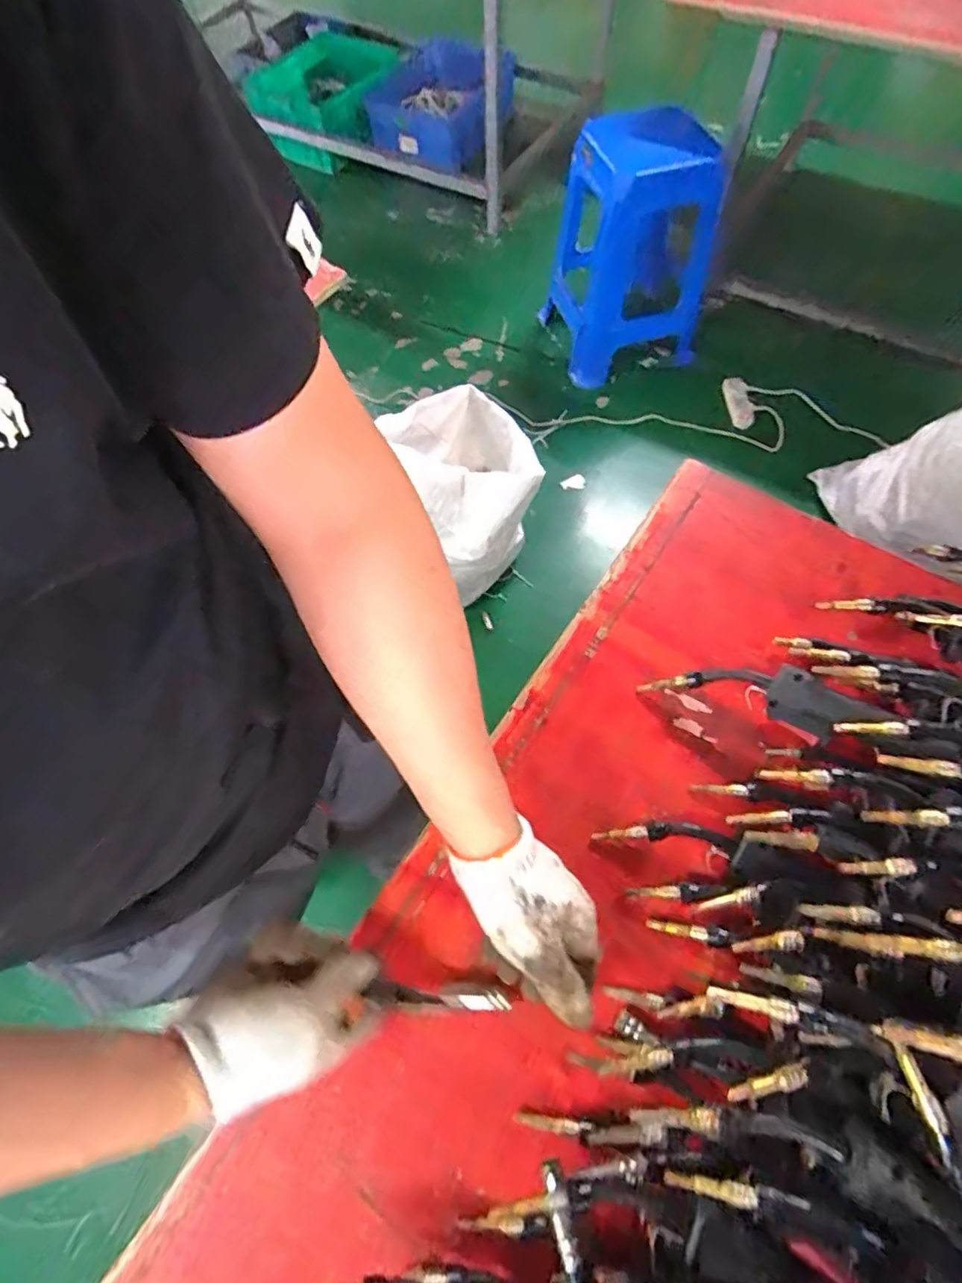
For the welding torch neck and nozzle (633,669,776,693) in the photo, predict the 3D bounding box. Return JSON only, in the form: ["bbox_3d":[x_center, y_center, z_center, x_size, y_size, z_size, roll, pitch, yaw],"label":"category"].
[{"bbox_3d":[0.213,0.040,0.565,0.120,0.020,0.017,-8,59,30],"label":"welding torch neck and nozzle"}]

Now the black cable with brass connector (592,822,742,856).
[{"bbox_3d":[0.163,0.172,0.519,0.119,0.028,0.021,8,64,6],"label":"black cable with brass connector"}]

